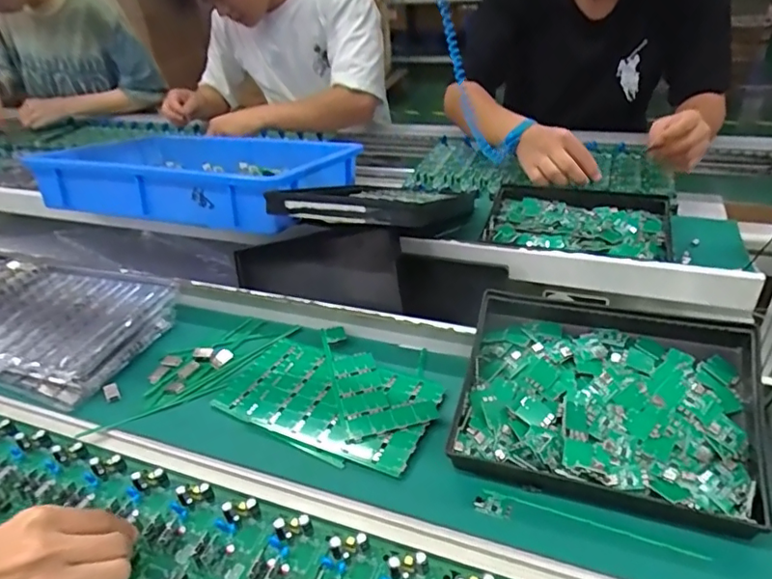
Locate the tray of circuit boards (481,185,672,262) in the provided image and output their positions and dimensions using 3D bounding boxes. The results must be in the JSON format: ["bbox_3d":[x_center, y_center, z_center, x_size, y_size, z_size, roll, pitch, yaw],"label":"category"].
[{"bbox_3d":[0.253,-0.083,0.722,0.227,0.038,0.199,5,36,15],"label":"tray of circuit boards"}]

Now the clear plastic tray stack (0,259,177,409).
[{"bbox_3d":[-0.404,0.036,0.635,0.294,0.045,0.166,10,37,21],"label":"clear plastic tray stack"}]

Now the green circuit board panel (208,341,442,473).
[{"bbox_3d":[-0.056,0.103,0.522,0.205,0.016,0.103,12,38,24],"label":"green circuit board panel"}]

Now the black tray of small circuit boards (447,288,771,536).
[{"bbox_3d":[0.187,0.085,0.456,0.236,0.045,0.181,9,50,17],"label":"black tray of small circuit boards"}]

